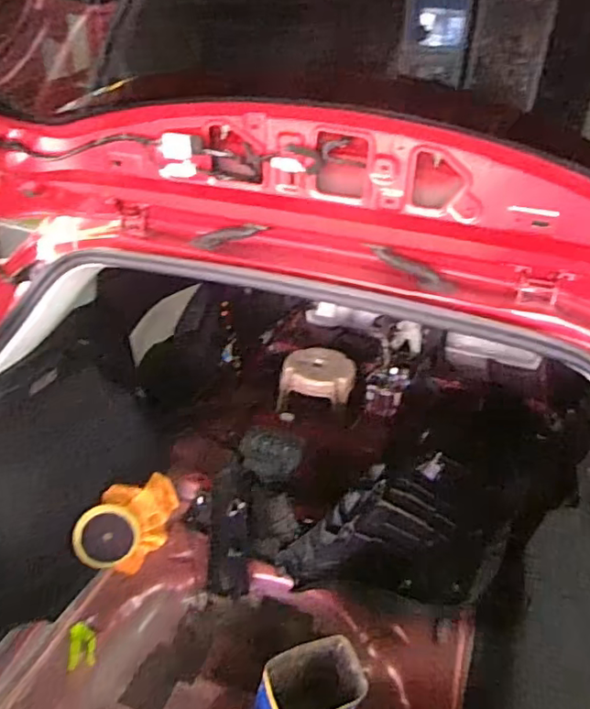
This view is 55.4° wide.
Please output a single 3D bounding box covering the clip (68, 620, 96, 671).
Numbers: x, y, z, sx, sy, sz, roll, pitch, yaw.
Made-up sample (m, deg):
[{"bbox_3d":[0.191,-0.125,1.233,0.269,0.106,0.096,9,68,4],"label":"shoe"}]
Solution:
[{"bbox_3d":[-0.477,0.646,1.254,0.056,0.020,0.101,1,50,-23],"label":"clip"}]

